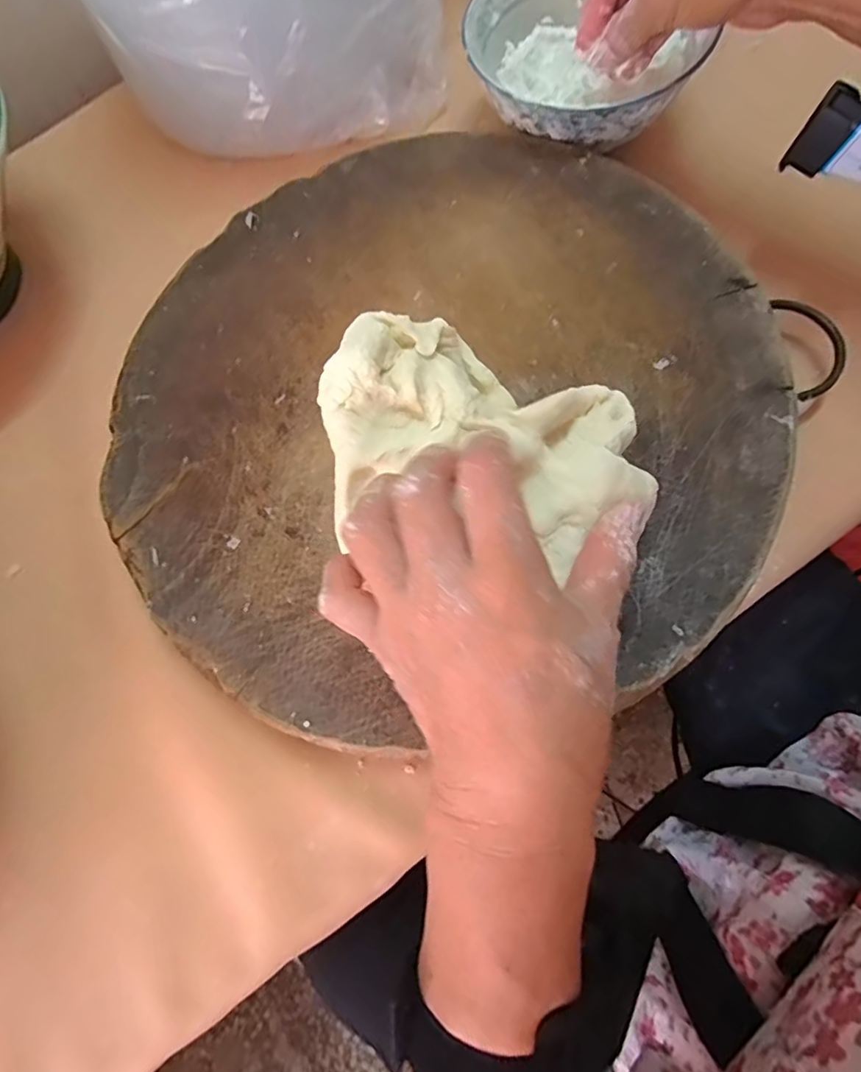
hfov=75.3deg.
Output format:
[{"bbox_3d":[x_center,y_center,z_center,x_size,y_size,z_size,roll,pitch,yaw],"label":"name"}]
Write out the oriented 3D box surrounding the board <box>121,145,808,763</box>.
[{"bbox_3d":[-0.002,-0.072,0.300,0.345,0.042,0.327,0,78,1],"label":"board"}]

